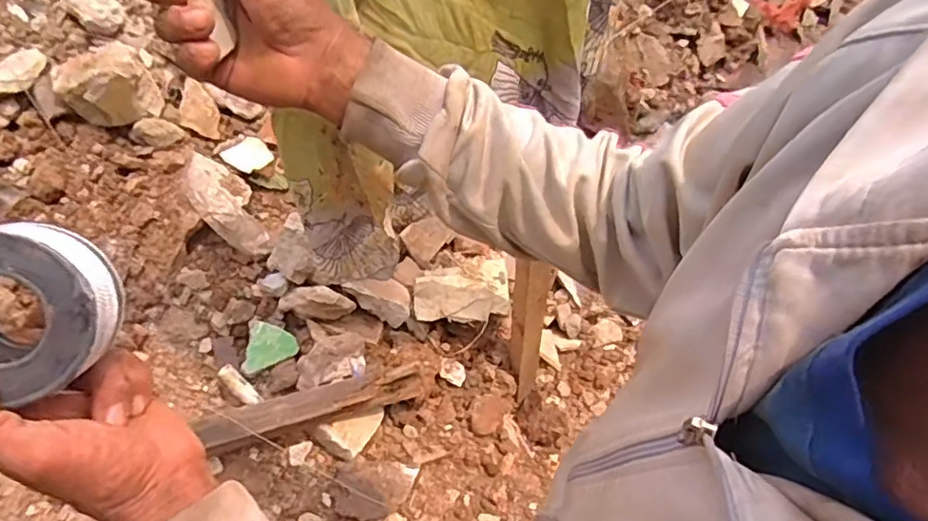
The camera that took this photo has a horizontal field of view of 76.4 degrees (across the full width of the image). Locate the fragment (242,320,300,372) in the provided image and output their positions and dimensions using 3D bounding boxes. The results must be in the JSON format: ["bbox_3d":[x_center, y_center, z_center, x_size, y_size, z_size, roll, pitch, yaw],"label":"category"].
[{"bbox_3d":[-0.349,0.161,1.075,0.087,0.013,0.088,14,71,-25],"label":"fragment"}]

